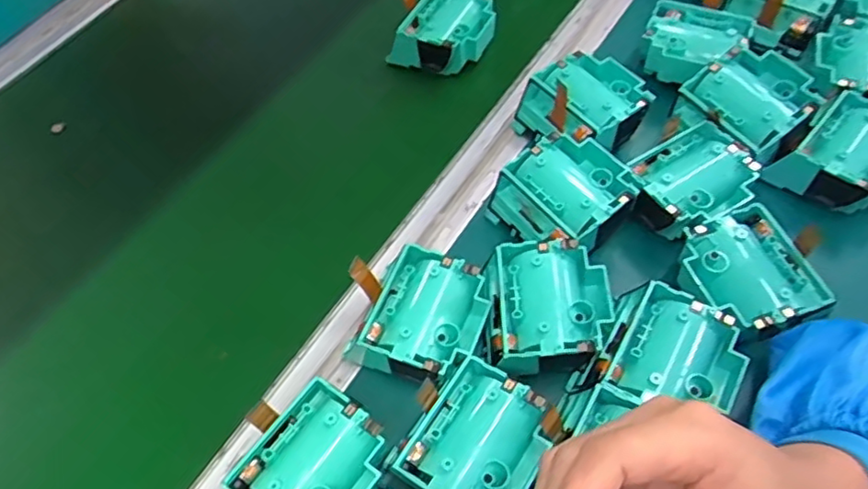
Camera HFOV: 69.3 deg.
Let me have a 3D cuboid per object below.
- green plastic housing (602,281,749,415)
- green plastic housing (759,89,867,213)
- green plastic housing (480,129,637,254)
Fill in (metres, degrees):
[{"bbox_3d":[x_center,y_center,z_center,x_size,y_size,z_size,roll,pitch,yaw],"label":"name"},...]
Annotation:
[{"bbox_3d":[0.138,0.065,0.354,0.064,0.024,0.071,25,63,19],"label":"green plastic housing"},{"bbox_3d":[0.282,-0.057,0.426,0.085,0.032,0.063,-34,61,-16],"label":"green plastic housing"},{"bbox_3d":[0.090,-0.029,0.427,0.076,0.046,0.079,-36,62,-17],"label":"green plastic housing"}]

